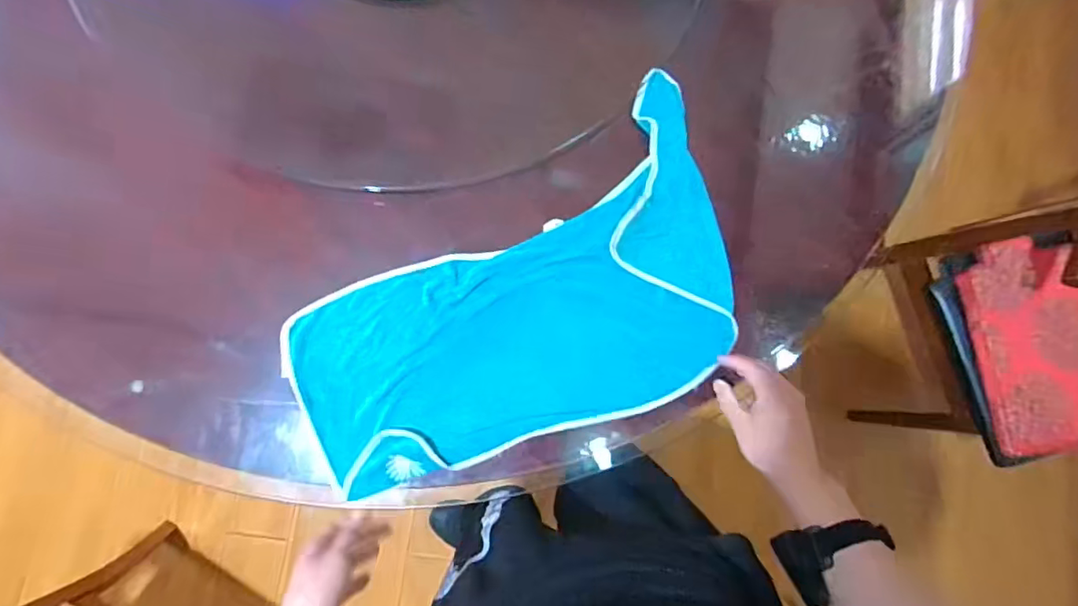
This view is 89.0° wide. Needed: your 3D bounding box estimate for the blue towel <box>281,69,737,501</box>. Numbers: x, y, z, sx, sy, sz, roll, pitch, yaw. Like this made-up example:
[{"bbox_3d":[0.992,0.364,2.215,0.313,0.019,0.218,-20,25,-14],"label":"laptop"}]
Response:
[{"bbox_3d":[-0.019,0.009,0.670,0.560,0.021,0.325,-27,85,-4],"label":"blue towel"}]

